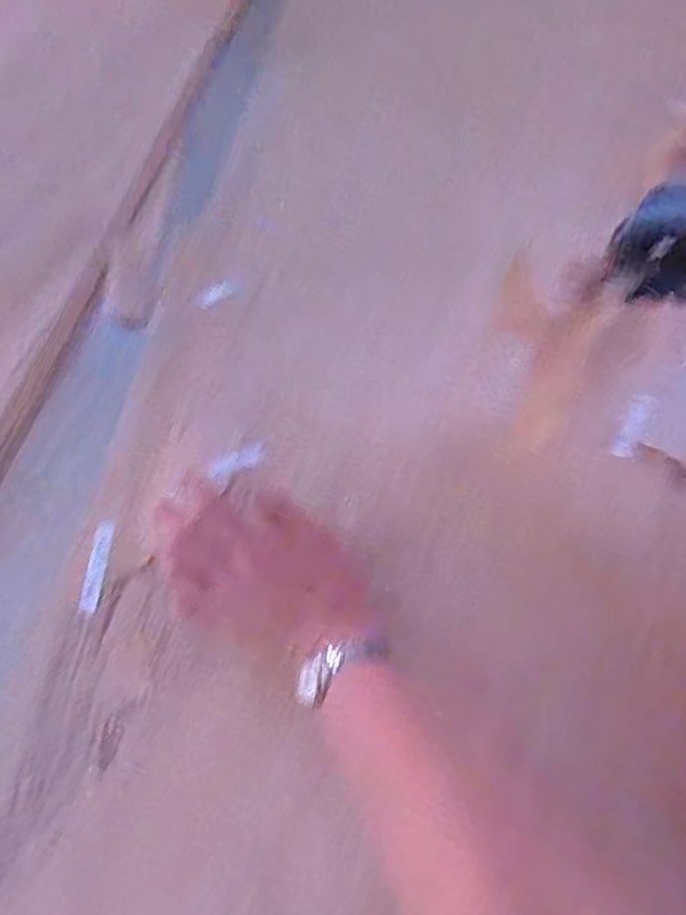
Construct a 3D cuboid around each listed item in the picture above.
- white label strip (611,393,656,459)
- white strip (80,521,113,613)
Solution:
[{"bbox_3d":[0.219,-0.024,0.539,0.017,0.004,0.050,23,94,6],"label":"white label strip"},{"bbox_3d":[-0.184,0.081,0.537,0.015,0.004,0.066,3,69,4],"label":"white strip"}]

